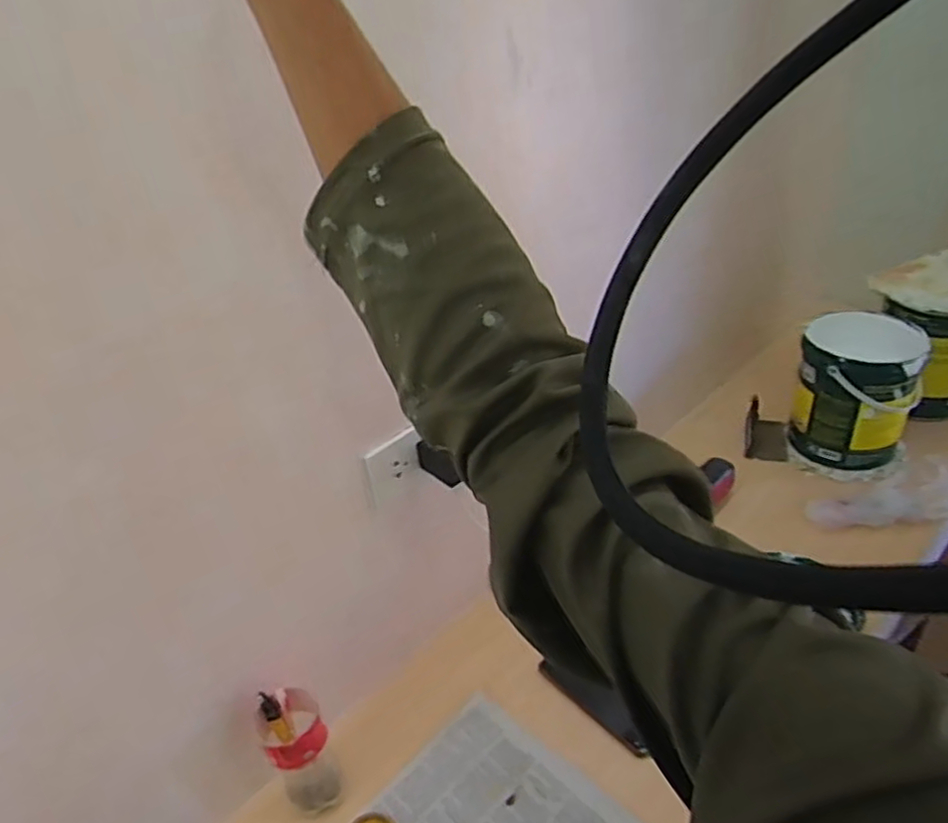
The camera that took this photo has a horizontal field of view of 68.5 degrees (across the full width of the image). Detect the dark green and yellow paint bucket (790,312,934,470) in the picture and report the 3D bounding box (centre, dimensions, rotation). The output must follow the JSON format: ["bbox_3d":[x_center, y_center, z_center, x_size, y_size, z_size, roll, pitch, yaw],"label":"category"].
[{"bbox_3d":[0.603,-0.030,1.111,0.167,0.218,0.145,11,40,22],"label":"dark green and yellow paint bucket"}]

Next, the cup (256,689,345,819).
[{"bbox_3d":[-0.183,0.363,0.744,0.058,0.153,0.074,-20,38,-18],"label":"cup"}]

